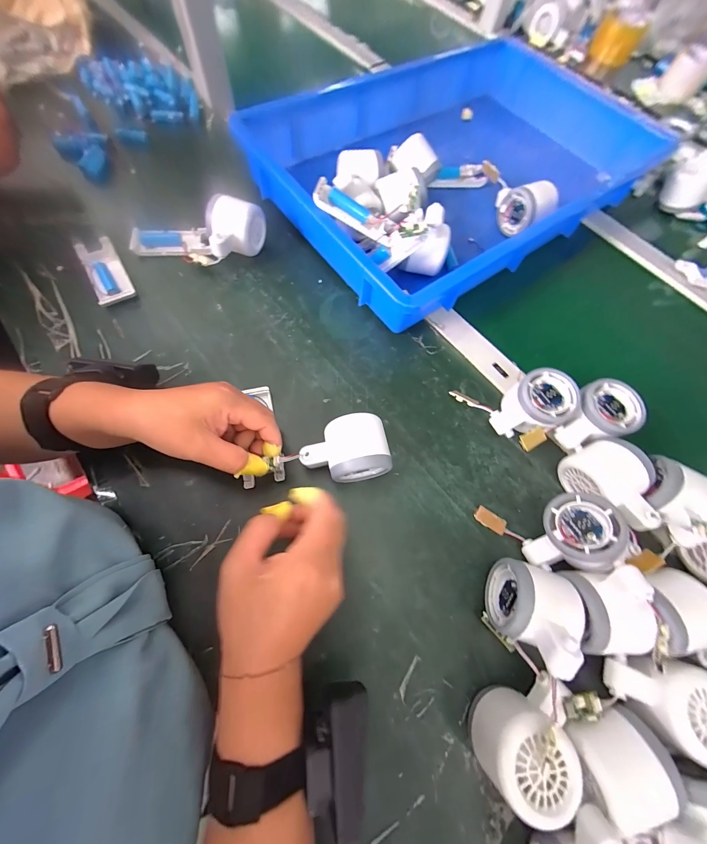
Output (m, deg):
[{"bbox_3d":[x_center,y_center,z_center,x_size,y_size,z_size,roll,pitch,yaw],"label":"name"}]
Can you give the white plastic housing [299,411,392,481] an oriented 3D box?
[{"bbox_3d":[-0.009,0.029,0.300,0.081,0.061,0.054,-7,70,-6],"label":"white plastic housing"}]

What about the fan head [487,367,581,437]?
[{"bbox_3d":[0.188,-0.014,0.329,0.082,0.052,0.056,-22,73,-11],"label":"fan head"}]

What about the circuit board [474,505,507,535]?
[{"bbox_3d":[0.139,0.101,0.309,0.033,0.004,0.016,32,71,8],"label":"circuit board"}]

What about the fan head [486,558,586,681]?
[{"bbox_3d":[0.151,0.153,0.245,0.054,0.070,0.065,16,69,2],"label":"fan head"}]

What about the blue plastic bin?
[{"bbox_3d":[0.162,-0.387,0.440,0.552,0.087,0.361,-35,76,-15],"label":"blue plastic bin"}]

